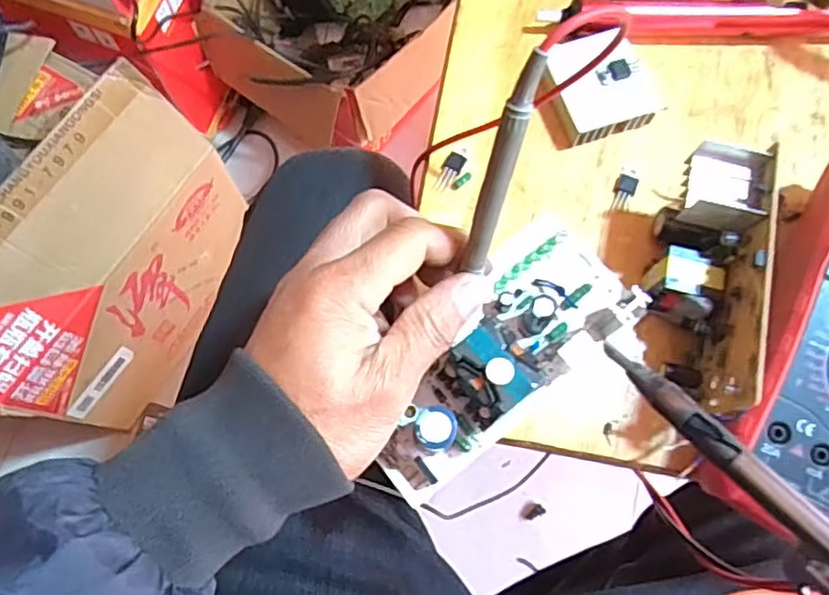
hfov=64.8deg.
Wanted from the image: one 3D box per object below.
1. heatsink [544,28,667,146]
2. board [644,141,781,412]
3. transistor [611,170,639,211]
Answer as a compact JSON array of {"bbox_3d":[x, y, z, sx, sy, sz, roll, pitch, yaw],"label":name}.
[{"bbox_3d":[0.098,-0.112,0.350,0.048,0.021,0.050,-20,74,-6],"label":"heatsink"},{"bbox_3d":[0.130,-0.007,0.297,0.034,0.060,0.112,13,74,3],"label":"board"},{"bbox_3d":[0.111,-0.057,0.344,0.011,0.005,0.024,18,74,5],"label":"transistor"}]

